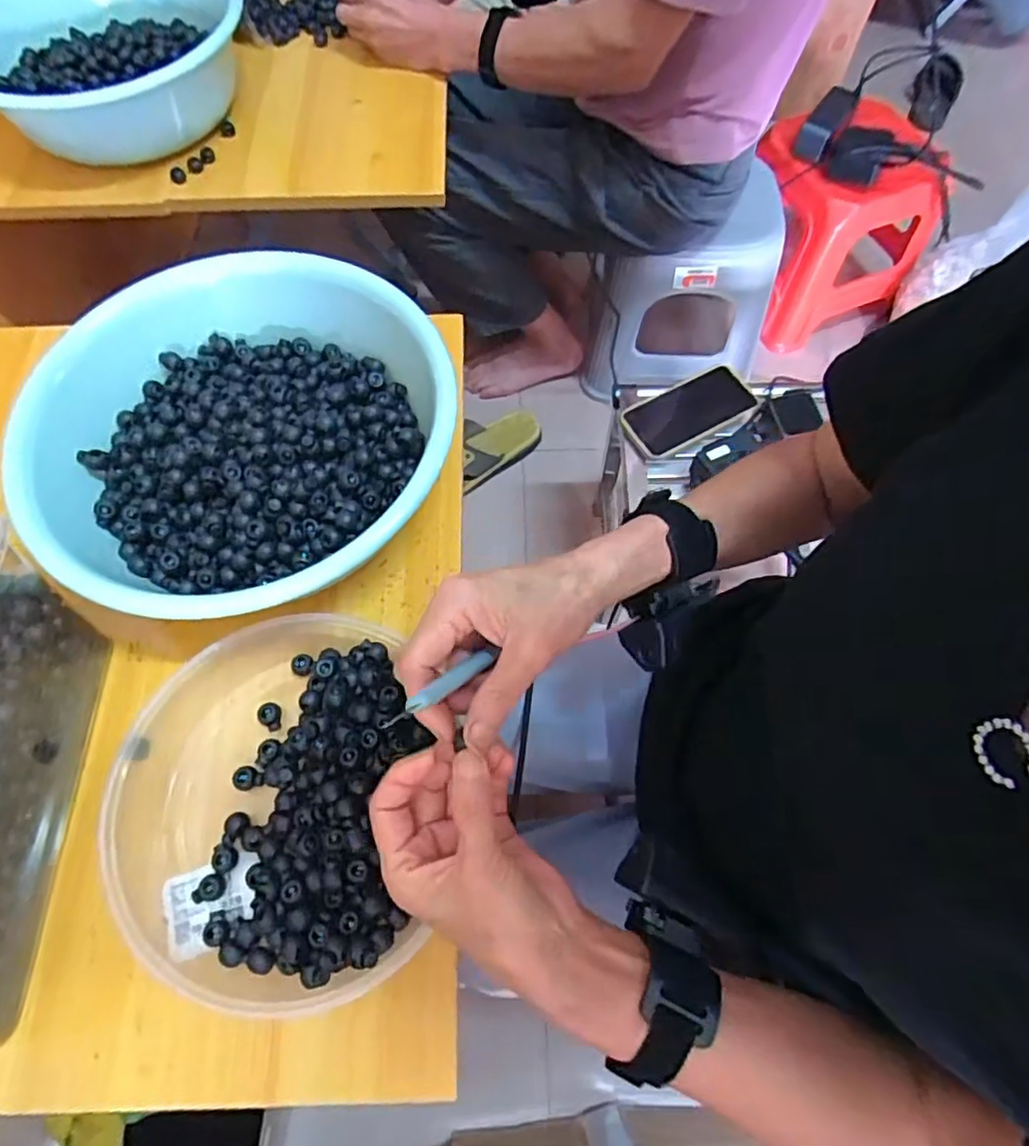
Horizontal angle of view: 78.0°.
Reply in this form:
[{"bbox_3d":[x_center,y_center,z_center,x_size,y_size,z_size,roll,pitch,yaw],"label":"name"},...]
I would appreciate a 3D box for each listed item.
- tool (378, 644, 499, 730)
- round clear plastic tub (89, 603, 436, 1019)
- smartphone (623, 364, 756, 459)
[{"bbox_3d":[-0.033,0.052,0.293,0.009,0.005,0.082,40,30,16],"label":"tool"},{"bbox_3d":[-0.164,0.141,0.411,0.203,0.053,0.221,0,66,-1],"label":"round clear plastic tub"},{"bbox_3d":[0.216,-0.200,0.775,0.165,0.012,0.078,-28,69,-13],"label":"smartphone"}]

